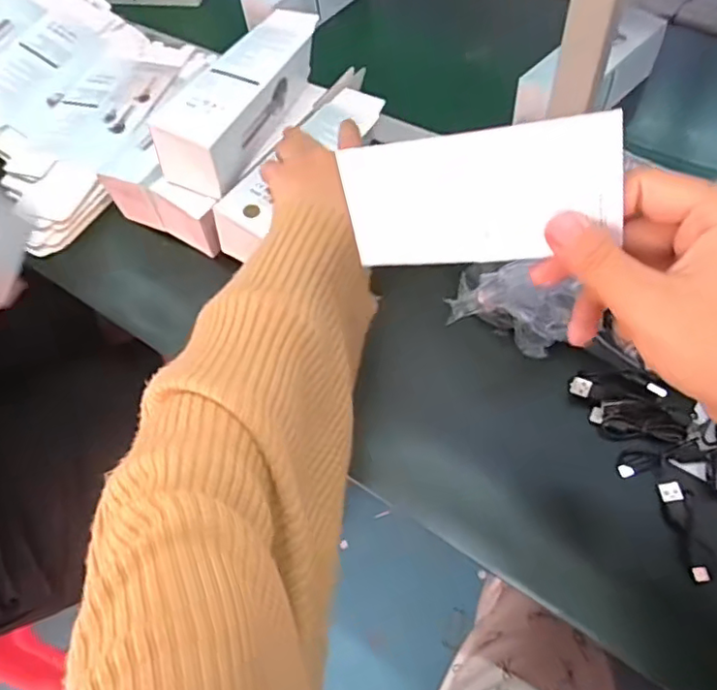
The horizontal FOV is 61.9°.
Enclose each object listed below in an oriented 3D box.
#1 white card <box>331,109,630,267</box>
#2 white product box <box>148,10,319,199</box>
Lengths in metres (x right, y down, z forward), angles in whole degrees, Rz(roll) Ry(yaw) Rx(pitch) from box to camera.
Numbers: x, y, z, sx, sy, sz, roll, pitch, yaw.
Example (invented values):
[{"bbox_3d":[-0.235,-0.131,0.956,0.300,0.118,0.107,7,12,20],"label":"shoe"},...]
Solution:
[{"bbox_3d":[0.052,-0.064,0.263,0.115,0.055,0.011,1,27,27],"label":"white card"},{"bbox_3d":[-0.100,-0.219,0.528,0.061,0.055,0.196,23,63,17],"label":"white product box"}]

